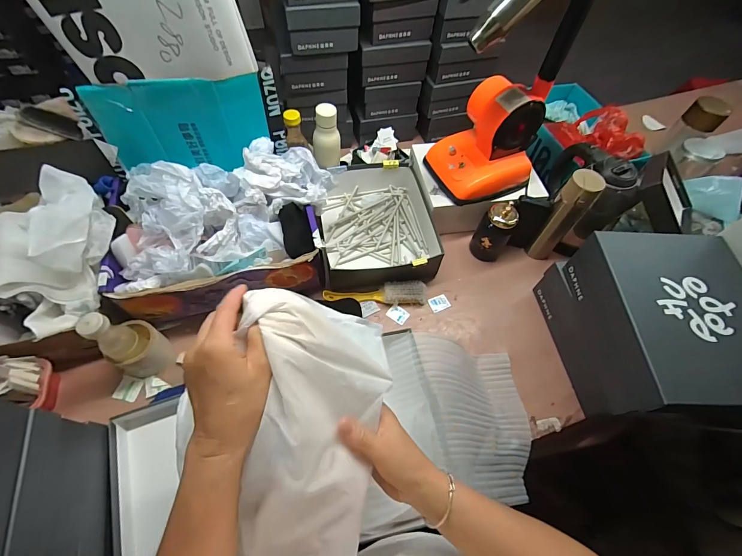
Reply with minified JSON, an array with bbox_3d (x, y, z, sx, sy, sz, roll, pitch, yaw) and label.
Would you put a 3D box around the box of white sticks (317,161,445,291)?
[{"bbox_3d":[0.011,-0.136,0.848,0.267,0.090,0.334,-8,60,-8],"label":"box of white sticks"}]

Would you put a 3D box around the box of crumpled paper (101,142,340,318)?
[{"bbox_3d":[-0.294,-0.105,0.716,0.422,0.197,0.286,-7,60,-8],"label":"box of crumpled paper"}]

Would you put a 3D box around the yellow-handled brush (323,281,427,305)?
[{"bbox_3d":[0.012,0.034,0.782,0.227,0.034,0.049,0,59,-3],"label":"yellow-handled brush"}]

